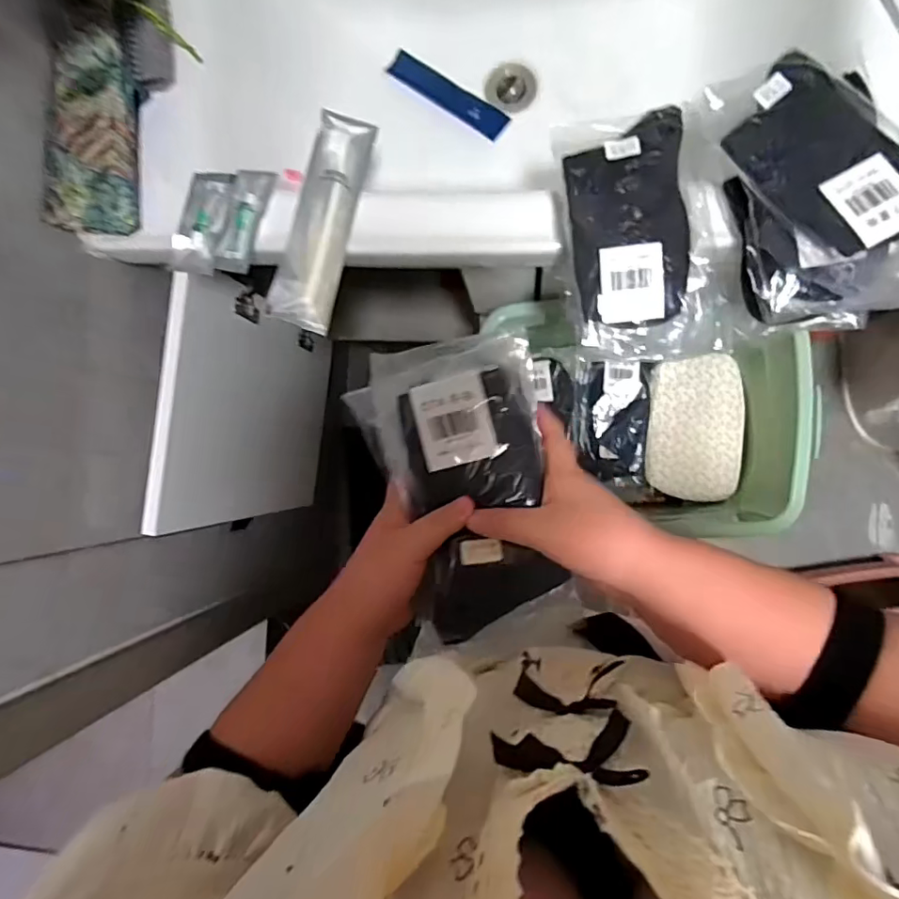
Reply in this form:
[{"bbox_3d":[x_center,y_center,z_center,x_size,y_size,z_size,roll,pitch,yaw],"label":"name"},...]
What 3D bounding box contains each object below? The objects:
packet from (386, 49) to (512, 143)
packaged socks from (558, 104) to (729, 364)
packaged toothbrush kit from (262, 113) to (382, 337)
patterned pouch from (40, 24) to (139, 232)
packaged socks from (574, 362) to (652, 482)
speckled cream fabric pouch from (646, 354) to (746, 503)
[{"bbox_3d":[-0.001,-0.415,0.622,0.159,0.012,0.037,38,93,7],"label":"packet"},{"bbox_3d":[0.154,-0.170,0.419,0.121,0.038,0.199,-7,87,7],"label":"packaged socks"},{"bbox_3d":[-0.114,-0.209,0.485,0.052,0.023,0.214,14,76,-15],"label":"packaged toothbrush kit"},{"bbox_3d":[-0.325,-0.287,0.489,0.059,0.047,0.172,7,89,8],"label":"patterned pouch"},{"bbox_3d":[0.220,-0.039,0.717,0.097,0.027,0.159,3,88,8],"label":"packaged socks"},{"bbox_3d":[0.324,-0.029,0.697,0.114,0.038,0.189,3,88,8],"label":"speckled cream fabric pouch"}]

